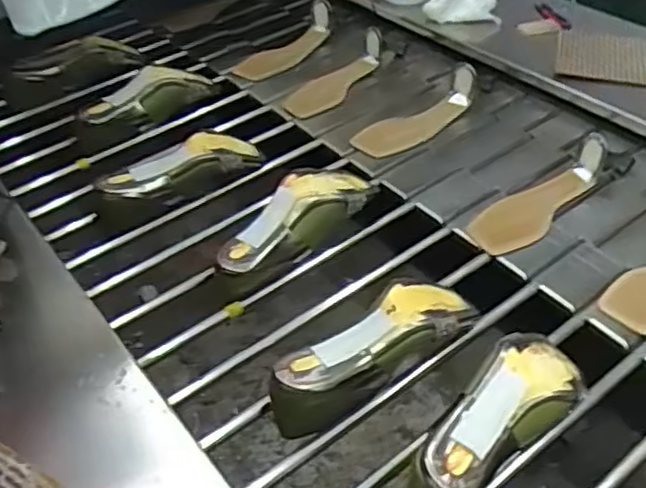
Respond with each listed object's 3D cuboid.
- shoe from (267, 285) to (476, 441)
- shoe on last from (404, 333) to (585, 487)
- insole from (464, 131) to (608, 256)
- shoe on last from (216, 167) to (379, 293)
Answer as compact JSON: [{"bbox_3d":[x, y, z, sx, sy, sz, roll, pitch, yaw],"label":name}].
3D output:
[{"bbox_3d":[0.050,0.105,0.668,0.219,0.076,0.072,-31,50,-23],"label":"shoe"},{"bbox_3d":[0.157,0.161,0.599,0.073,0.081,0.219,29,54,30],"label":"shoe on last"},{"bbox_3d":[0.273,-0.058,0.831,0.218,0.034,0.073,-26,50,-17],"label":"insole"},{"bbox_3d":[-0.035,-0.020,0.791,0.206,0.074,0.065,-35,51,-26],"label":"shoe on last"}]

